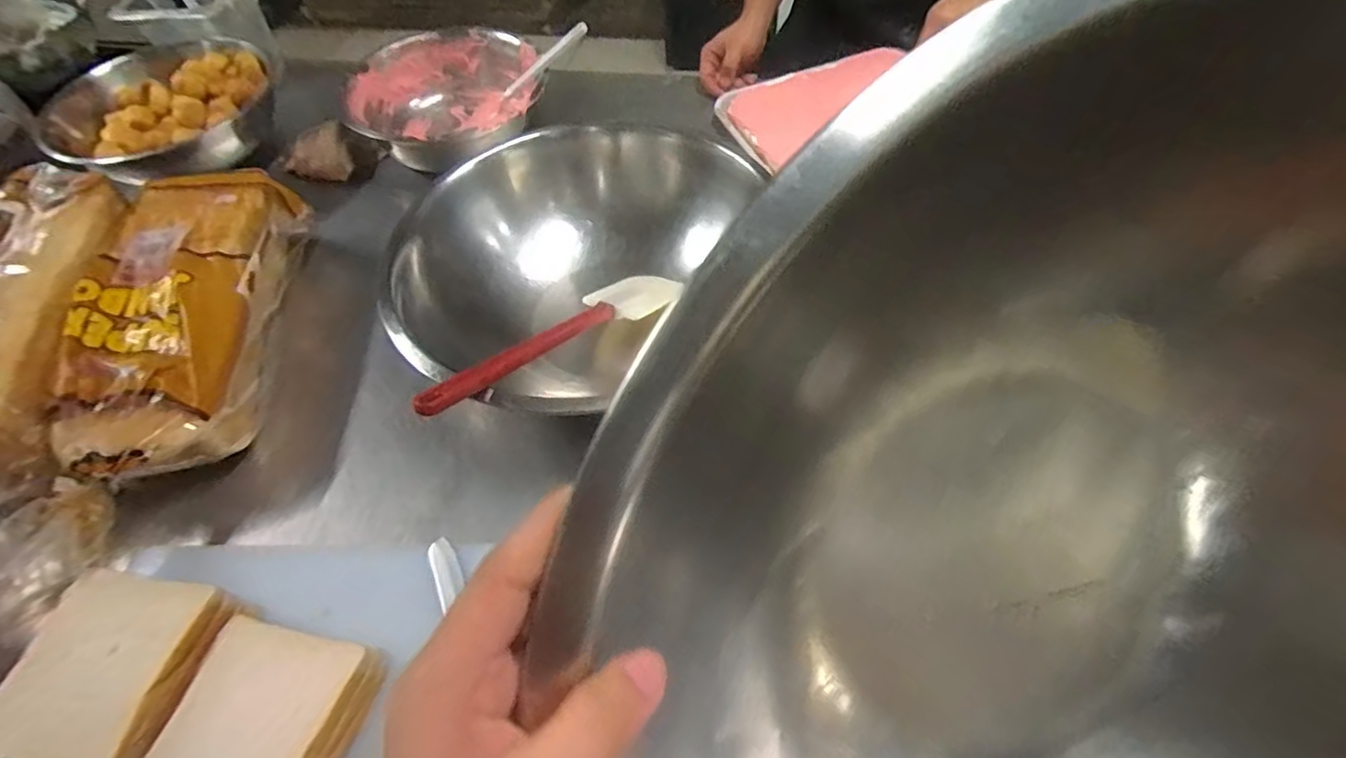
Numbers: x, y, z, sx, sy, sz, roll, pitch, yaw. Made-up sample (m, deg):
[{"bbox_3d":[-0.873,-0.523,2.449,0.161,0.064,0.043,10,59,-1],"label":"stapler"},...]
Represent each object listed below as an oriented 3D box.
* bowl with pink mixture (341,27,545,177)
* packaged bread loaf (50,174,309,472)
[{"bbox_3d":[-0.313,-0.411,0.917,0.278,0.100,0.224,15,56,14],"label":"bowl with pink mixture"},{"bbox_3d":[-0.505,-0.058,0.655,0.164,0.129,0.377,-5,54,0],"label":"packaged bread loaf"}]

